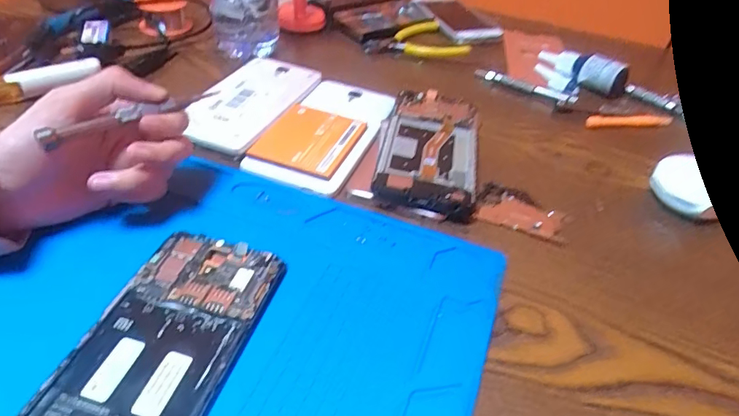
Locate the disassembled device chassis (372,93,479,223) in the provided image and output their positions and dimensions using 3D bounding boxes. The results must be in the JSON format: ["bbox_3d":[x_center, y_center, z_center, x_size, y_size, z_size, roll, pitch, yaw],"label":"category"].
[{"bbox_3d":[0.047,-0.047,0.384,0.072,0.018,0.143,11,41,4],"label":"disassembled device chassis"}]

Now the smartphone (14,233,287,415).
[{"bbox_3d":[-0.102,0.070,0.239,0.074,0.008,0.144,15,42,8],"label":"smartphone"}]

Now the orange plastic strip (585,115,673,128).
[{"bbox_3d":[0.241,-0.081,0.459,0.091,0.007,0.017,-4,43,-13],"label":"orange plastic strip"}]

